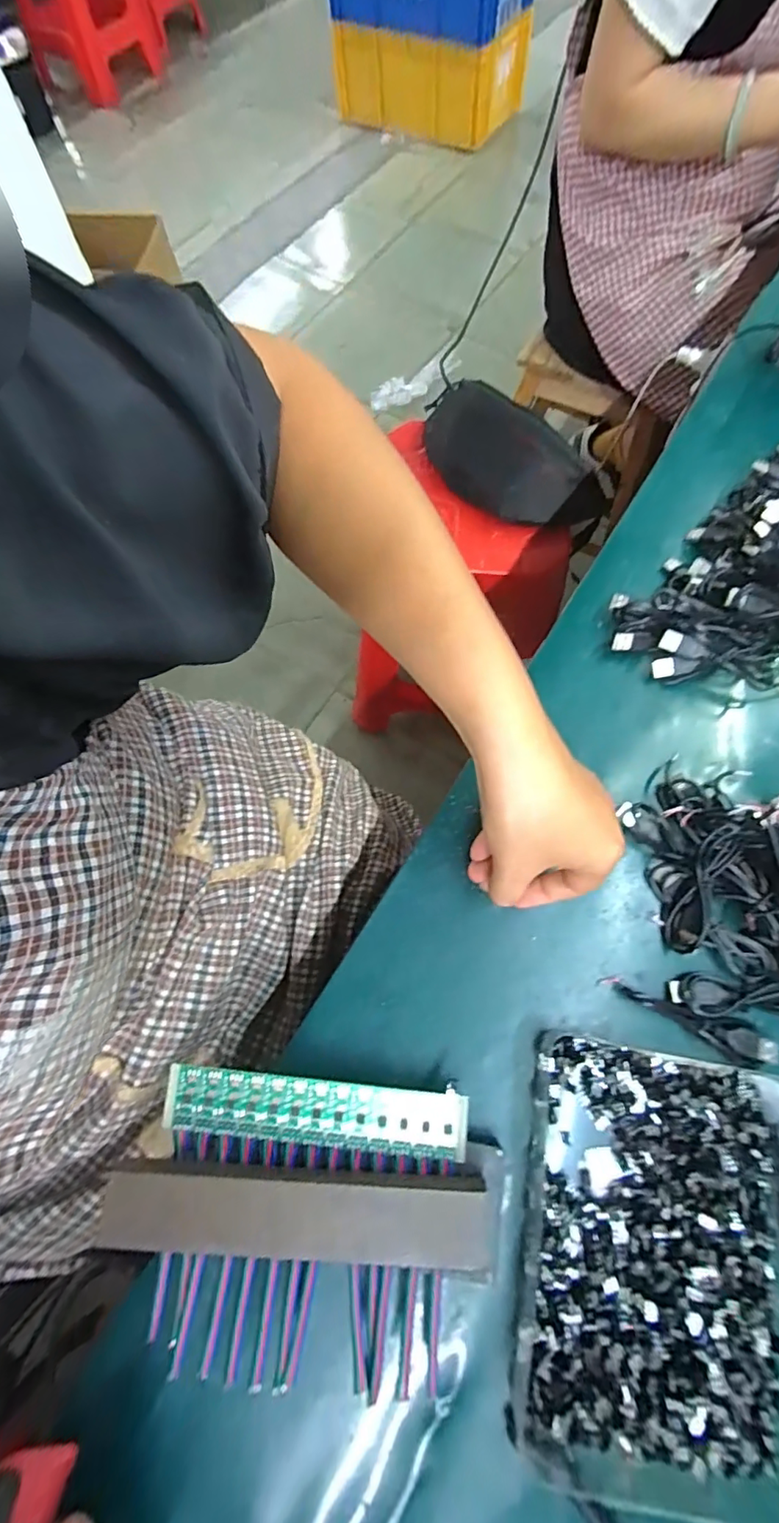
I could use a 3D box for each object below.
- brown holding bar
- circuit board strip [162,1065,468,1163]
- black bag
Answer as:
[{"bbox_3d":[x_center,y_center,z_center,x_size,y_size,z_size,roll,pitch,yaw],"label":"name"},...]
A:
[{"bbox_3d":[-0.048,0.225,0.265,0.188,0.021,0.036,2,71,0],"label":"brown holding bar"},{"bbox_3d":[-0.041,0.193,0.290,0.165,0.006,0.032,4,71,1],"label":"circuit board strip"},{"bbox_3d":[0.165,-0.409,0.721,0.274,0.081,0.114,35,74,11],"label":"black bag"}]

